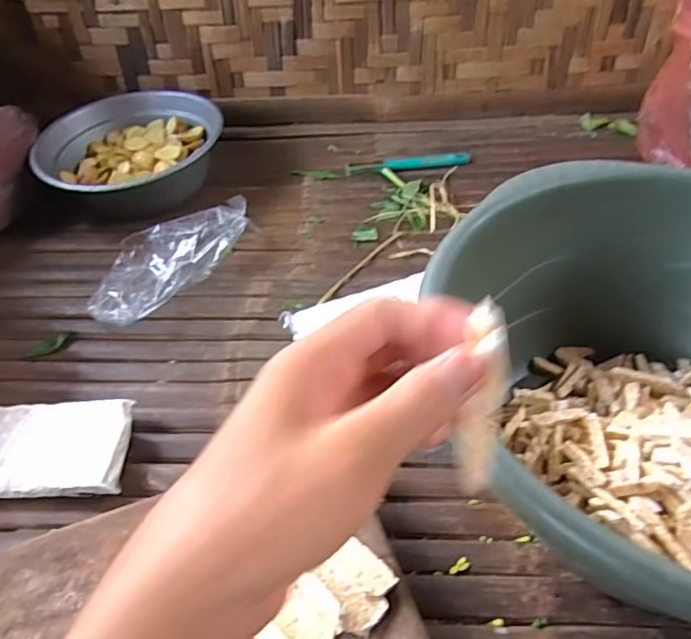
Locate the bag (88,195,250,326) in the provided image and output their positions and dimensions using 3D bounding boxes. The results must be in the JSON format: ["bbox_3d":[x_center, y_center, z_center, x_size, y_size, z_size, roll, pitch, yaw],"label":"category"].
[{"bbox_3d":[-0.201,-0.070,0.626,0.088,0.054,0.201,26,53,26],"label":"bag"}]

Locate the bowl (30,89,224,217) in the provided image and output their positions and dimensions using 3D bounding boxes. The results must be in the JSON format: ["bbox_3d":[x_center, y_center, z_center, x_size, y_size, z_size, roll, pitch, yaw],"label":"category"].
[{"bbox_3d":[-0.289,-0.220,0.759,0.238,0.089,0.207,-35,53,-26],"label":"bowl"}]

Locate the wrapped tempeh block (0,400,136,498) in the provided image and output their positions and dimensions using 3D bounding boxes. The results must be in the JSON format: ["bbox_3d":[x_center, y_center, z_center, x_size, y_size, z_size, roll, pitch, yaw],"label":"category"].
[{"bbox_3d":[-0.290,0.114,0.472,0.215,0.036,0.082,-3,46,1],"label":"wrapped tempeh block"}]

